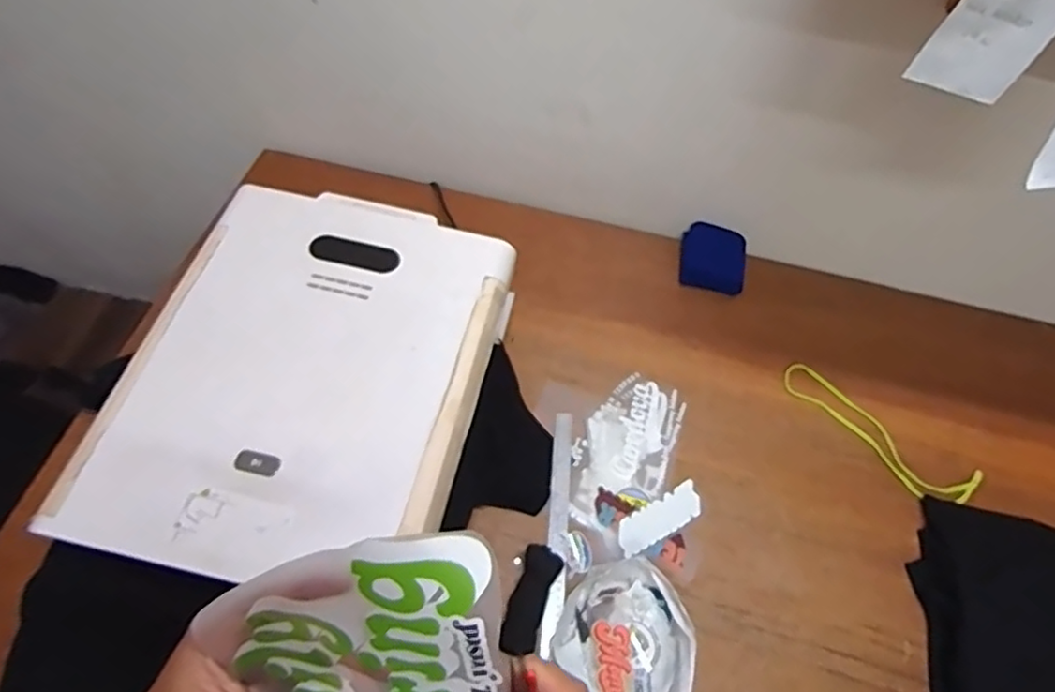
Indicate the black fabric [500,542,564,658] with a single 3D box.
[{"bbox_3d":[0.004,0.321,0.792,0.051,0.015,0.130,24,78,-13],"label":"black fabric"}]

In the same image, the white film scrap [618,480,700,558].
[{"bbox_3d":[0.182,0.237,0.862,0.137,0.012,0.049,-25,64,-18],"label":"white film scrap"}]

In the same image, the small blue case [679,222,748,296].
[{"bbox_3d":[0.327,-0.154,1.099,0.114,0.039,0.117,13,59,3],"label":"small blue case"}]

